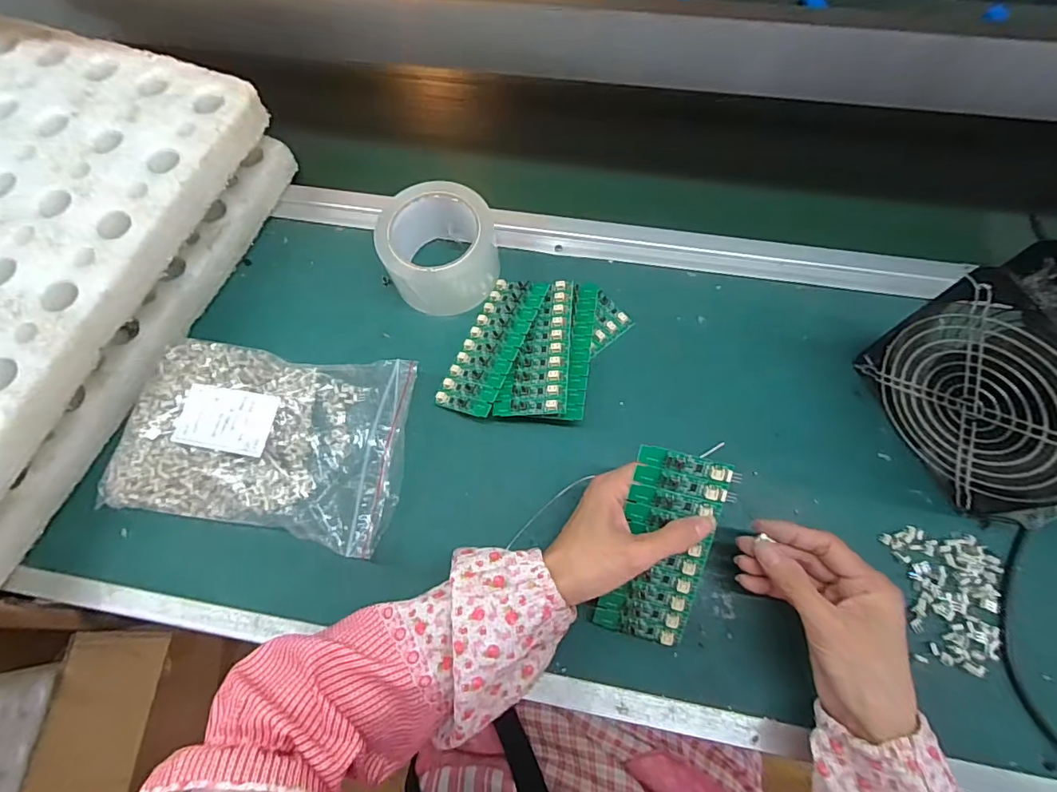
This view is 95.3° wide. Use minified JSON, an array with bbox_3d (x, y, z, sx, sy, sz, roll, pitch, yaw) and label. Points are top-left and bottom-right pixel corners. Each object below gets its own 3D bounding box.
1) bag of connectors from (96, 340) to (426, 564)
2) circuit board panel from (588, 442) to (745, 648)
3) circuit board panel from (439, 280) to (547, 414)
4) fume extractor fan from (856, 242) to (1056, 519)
[{"bbox_3d":[-0.218,0.033,0.401,0.225,0.039,0.152,7,70,5],"label":"bag of connectors"},{"bbox_3d":[0.095,0.107,0.336,0.067,0.009,0.138,10,100,5],"label":"circuit board panel"},{"bbox_3d":[-0.033,-0.048,0.433,0.056,0.004,0.136,15,70,25],"label":"circuit board panel"},{"bbox_3d":[0.334,0.003,0.333,0.056,0.158,0.158,-23,70,-6],"label":"fume extractor fan"}]

